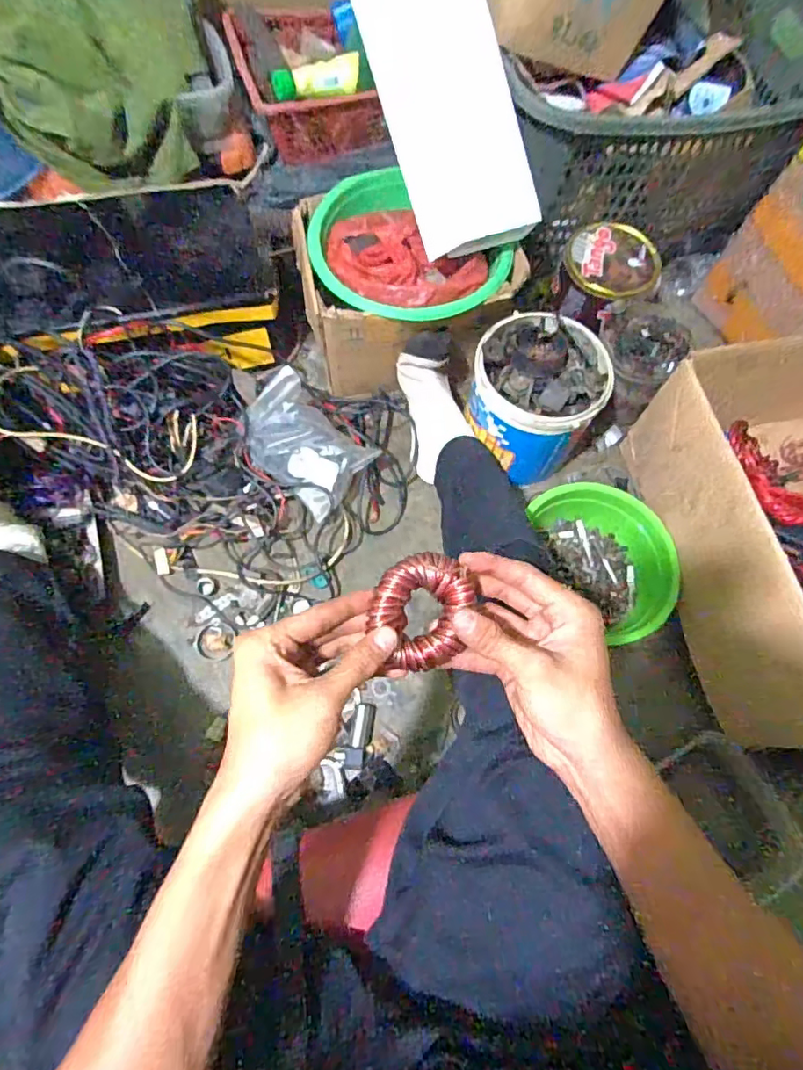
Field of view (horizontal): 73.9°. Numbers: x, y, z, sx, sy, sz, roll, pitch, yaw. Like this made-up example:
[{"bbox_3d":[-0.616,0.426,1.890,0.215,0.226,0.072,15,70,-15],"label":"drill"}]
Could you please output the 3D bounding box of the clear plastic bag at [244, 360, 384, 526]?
[{"bbox_3d":[-0.141,-0.132,0.775,0.174,0.089,0.127,36,71,11],"label":"clear plastic bag"}]

